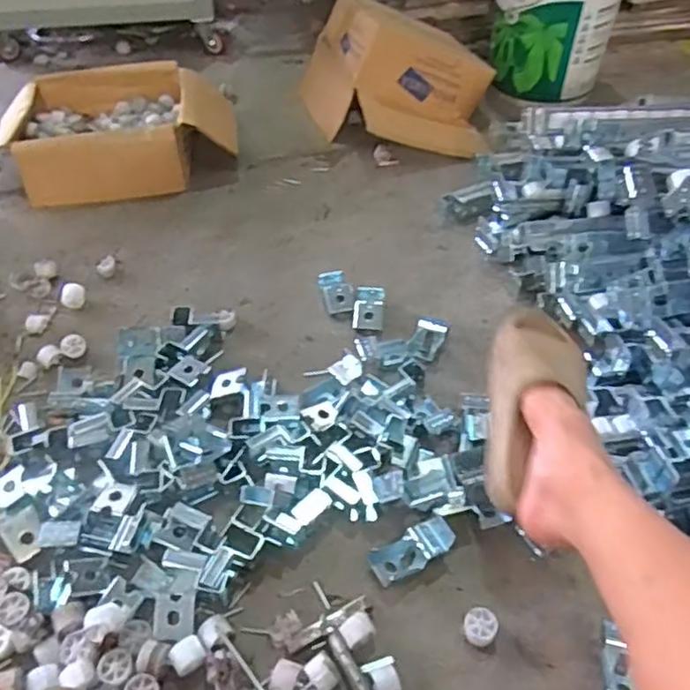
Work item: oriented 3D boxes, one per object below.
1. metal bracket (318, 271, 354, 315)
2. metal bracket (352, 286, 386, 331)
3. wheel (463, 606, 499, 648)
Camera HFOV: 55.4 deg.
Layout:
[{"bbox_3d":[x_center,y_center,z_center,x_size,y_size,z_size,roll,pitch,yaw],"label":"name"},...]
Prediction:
[{"bbox_3d":[-0.013,-0.087,1.124,0.048,0.026,0.109,-11,46,-11],"label":"metal bracket"},{"bbox_3d":[0.041,-0.061,1.096,0.049,0.030,0.091,4,46,4],"label":"metal bracket"},{"bbox_3d":[0.151,0.315,0.733,0.036,0.019,0.037,0,45,0],"label":"wheel"}]

